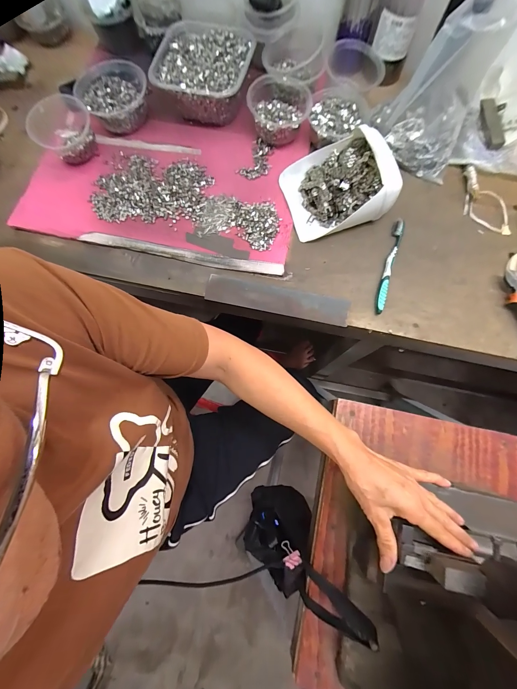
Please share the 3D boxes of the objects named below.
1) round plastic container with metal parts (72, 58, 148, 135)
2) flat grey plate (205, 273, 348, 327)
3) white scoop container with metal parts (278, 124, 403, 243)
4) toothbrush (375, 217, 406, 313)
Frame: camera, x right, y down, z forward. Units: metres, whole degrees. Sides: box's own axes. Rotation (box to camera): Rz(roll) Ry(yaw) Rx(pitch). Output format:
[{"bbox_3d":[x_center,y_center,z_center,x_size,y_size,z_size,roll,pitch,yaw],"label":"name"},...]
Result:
[{"bbox_3d":[-0.286,-0.489,0.536,0.132,0.045,0.123,-3,80,0],"label":"round plastic container with metal parts"},{"bbox_3d":[0.031,-0.079,0.472,0.246,0.008,0.050,12,72,5],"label":"flat grey plate"},{"bbox_3d":[0.134,-0.283,0.473,0.160,0.086,0.155,-17,79,-3],"label":"white scoop container with metal parts"},{"bbox_3d":[0.231,-0.140,0.478,0.018,0.012,0.183,18,81,3],"label":"toothbrush"}]

